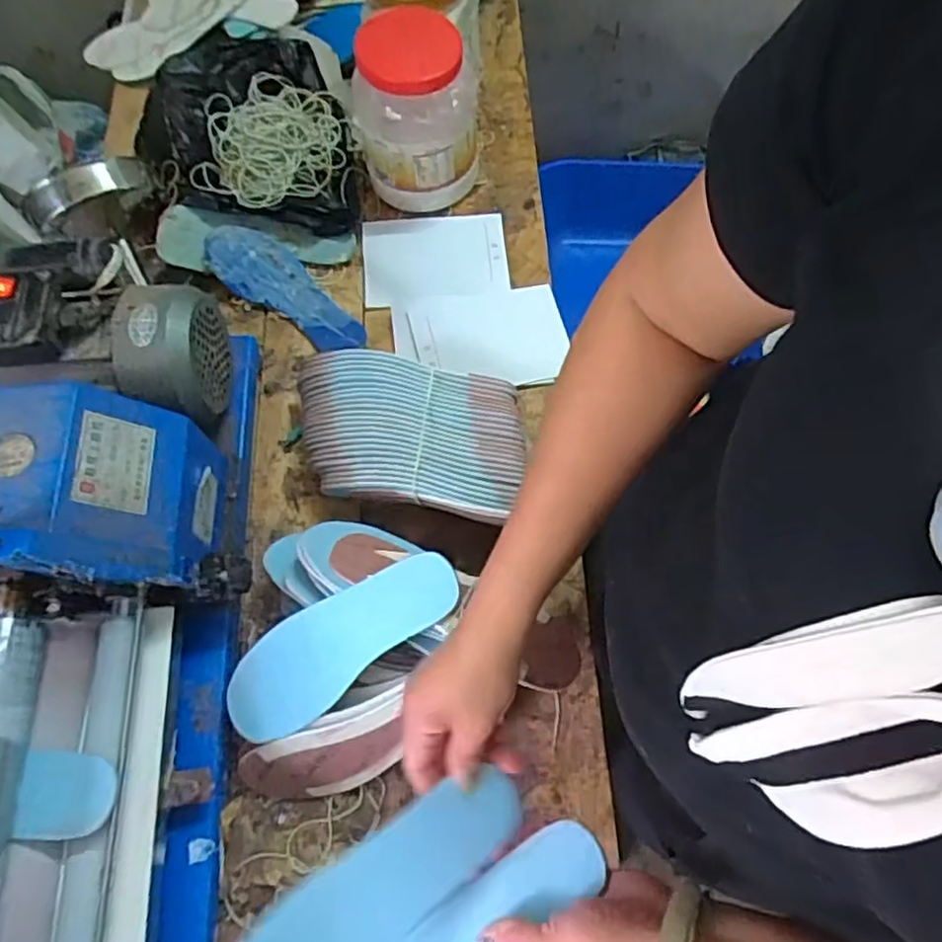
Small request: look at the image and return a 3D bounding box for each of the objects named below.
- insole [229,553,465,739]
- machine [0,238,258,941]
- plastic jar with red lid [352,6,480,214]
[{"bbox_3d":[-0.114,0.145,0.580,0.230,0.007,0.078,-37,81,9],"label":"insole"},{"bbox_3d":[-0.338,0.122,0.565,0.275,0.222,0.635,-2,68,2],"label":"machine"},{"bbox_3d":[-0.064,-0.420,0.815,0.137,0.194,0.112,-11,68,-2],"label":"plastic jar with red lid"}]

